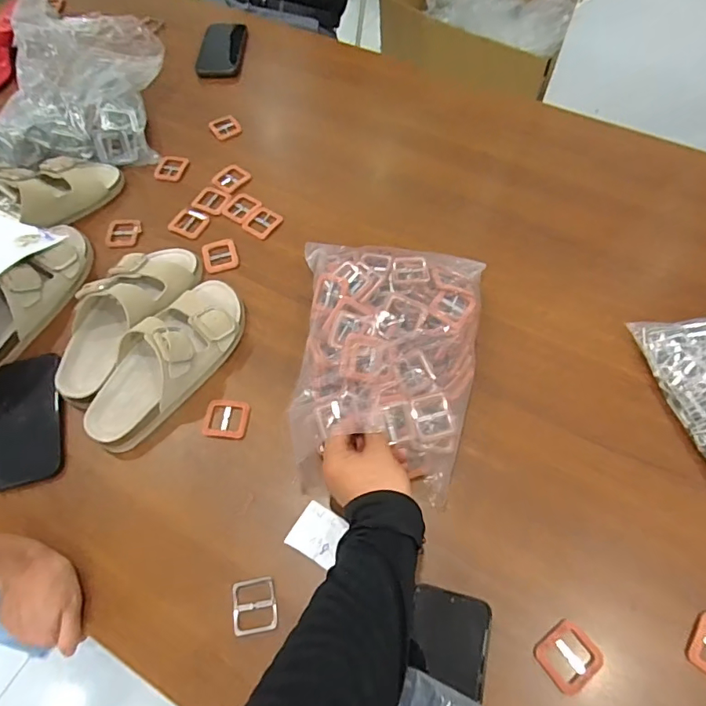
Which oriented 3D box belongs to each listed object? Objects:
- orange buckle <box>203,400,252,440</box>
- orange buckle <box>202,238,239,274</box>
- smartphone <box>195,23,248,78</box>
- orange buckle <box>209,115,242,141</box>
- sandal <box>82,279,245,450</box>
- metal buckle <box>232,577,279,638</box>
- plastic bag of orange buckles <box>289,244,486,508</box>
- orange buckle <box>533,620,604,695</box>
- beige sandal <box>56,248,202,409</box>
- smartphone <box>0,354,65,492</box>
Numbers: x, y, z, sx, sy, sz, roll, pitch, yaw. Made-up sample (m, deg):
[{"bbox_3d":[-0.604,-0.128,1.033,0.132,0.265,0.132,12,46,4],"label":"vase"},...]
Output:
[{"bbox_3d":[-0.150,0.078,0.574,0.053,0.005,0.048,2,63,3],"label":"orange buckle"},{"bbox_3d":[-0.190,-0.139,0.690,0.047,0.004,0.058,-17,63,-7],"label":"orange buckle"},{"bbox_3d":[-0.248,-0.578,0.920,0.083,0.011,0.156,1,63,3],"label":"smartphone"},{"bbox_3d":[-0.220,-0.391,0.831,0.050,0.005,0.049,-32,66,-13],"label":"orange buckle"},{"bbox_3d":[-0.225,0.001,0.582,0.096,0.077,0.245,29,67,16],"label":"sandal"},{"bbox_3d":[-0.098,0.253,0.481,0.044,0.004,0.049,-9,63,-2],"label":"metal buckle"},{"bbox_3d":[0.042,0.005,0.559,0.208,0.073,0.300,4,63,4],"label":"plastic bag of orange buckles"},{"bbox_3d":[0.204,0.284,0.453,0.055,0.004,0.047,-32,66,-14],"label":"orange buckle"},{"bbox_3d":[-0.296,-0.055,0.615,0.097,0.076,0.245,24,66,14],"label":"beige sandal"},{"bbox_3d":[-0.389,0.077,0.574,0.083,0.015,0.160,-13,65,-3],"label":"smartphone"}]

